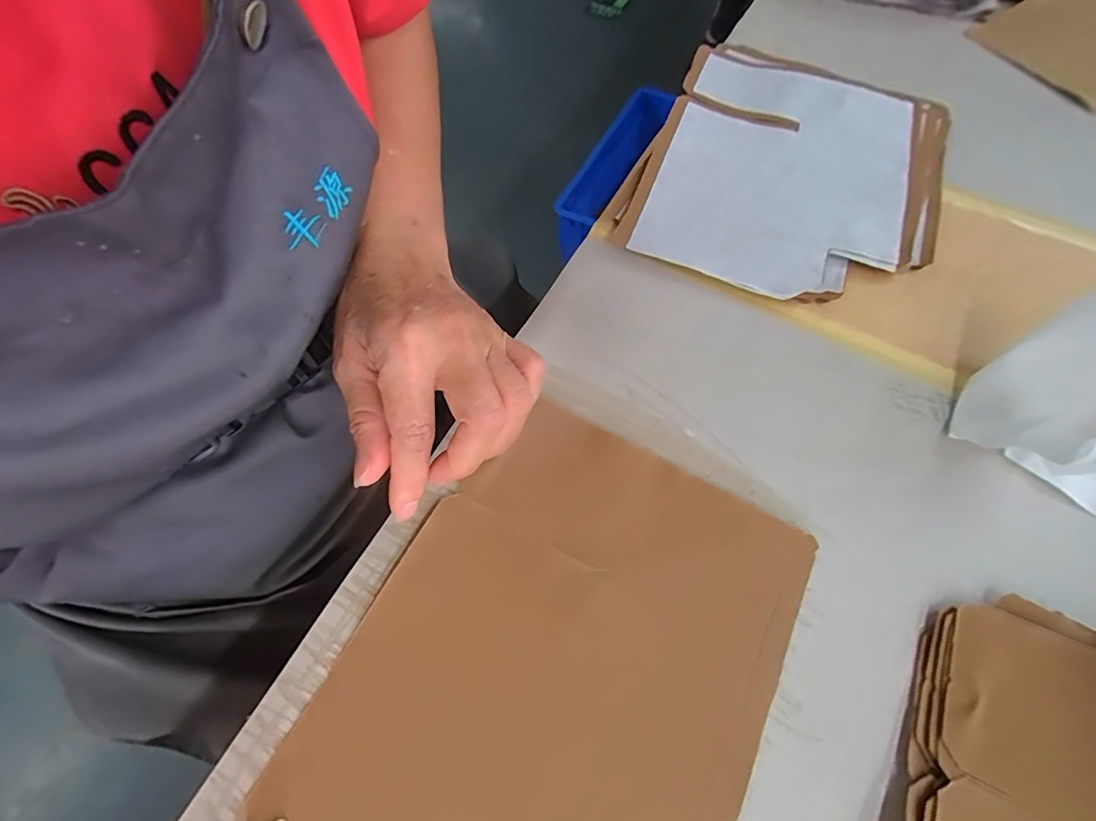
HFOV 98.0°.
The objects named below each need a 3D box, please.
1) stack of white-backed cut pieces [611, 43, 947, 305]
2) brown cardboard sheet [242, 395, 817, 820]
[{"bbox_3d":[0.187,-0.186,0.367,0.207,0.015,0.250,22,68,11],"label":"stack of white-backed cut pieces"},{"bbox_3d":[0.005,0.123,0.232,0.187,0.005,0.235,27,69,13],"label":"brown cardboard sheet"}]

